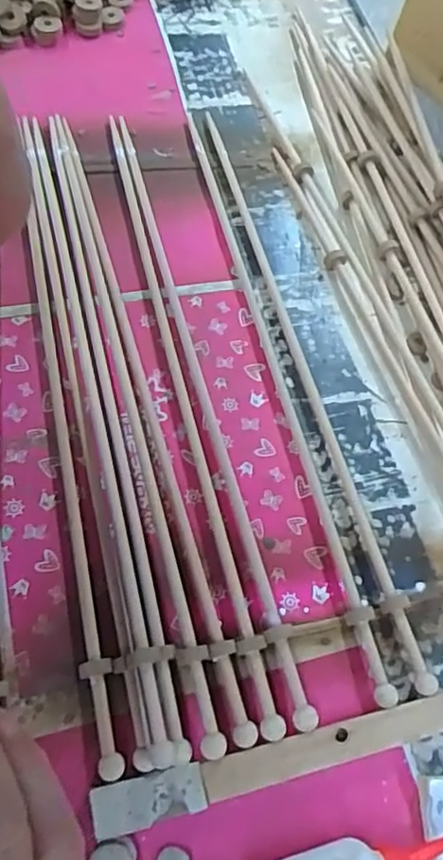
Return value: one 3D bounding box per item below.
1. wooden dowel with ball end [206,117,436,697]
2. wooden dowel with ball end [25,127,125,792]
[{"bbox_3d":[0.081,-0.083,0.638,0.016,0.018,0.687,-12,67,-12],"label":"wooden dowel with ball end"},{"bbox_3d":[-0.153,-0.049,0.580,0.021,0.021,0.684,-8,66,-11],"label":"wooden dowel with ball end"}]

